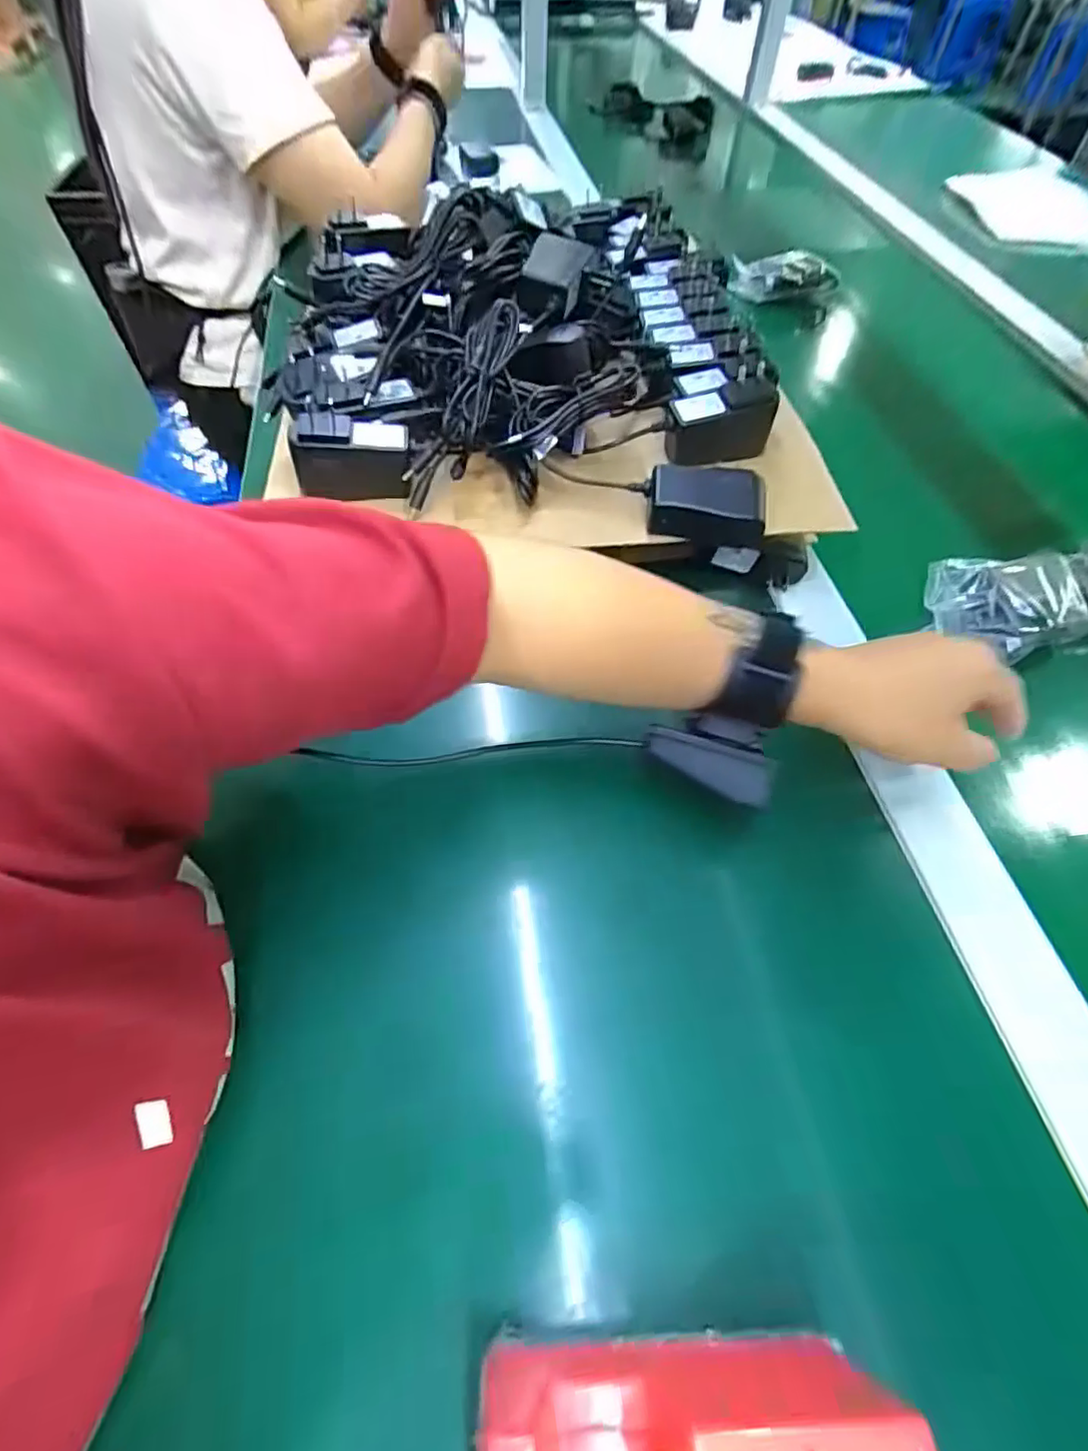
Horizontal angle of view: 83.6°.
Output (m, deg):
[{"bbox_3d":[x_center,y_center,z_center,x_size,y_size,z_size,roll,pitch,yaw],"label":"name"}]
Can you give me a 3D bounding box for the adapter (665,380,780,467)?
[{"bbox_3d":[0.118,-0.204,0.410,0.069,0.045,0.023,0,55,0],"label":"adapter"}]

